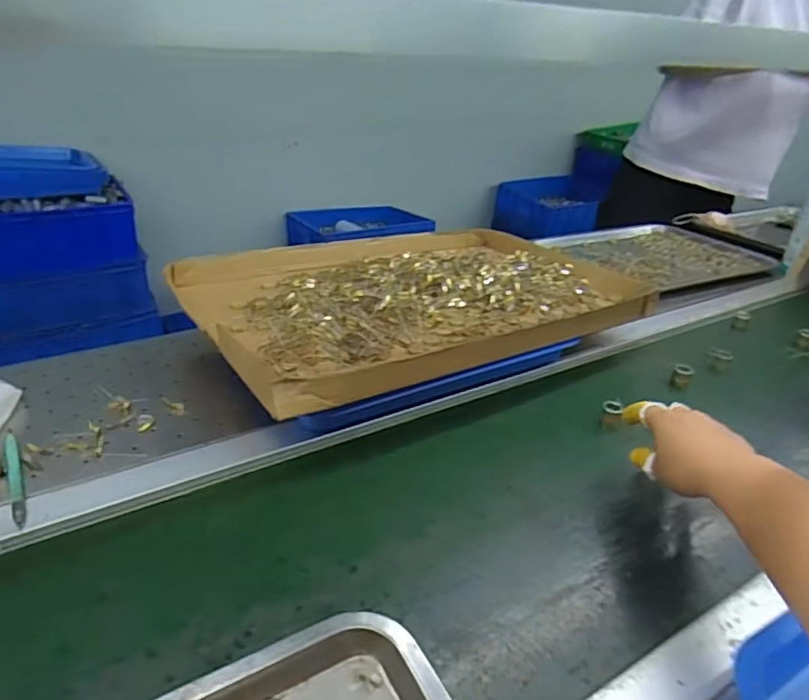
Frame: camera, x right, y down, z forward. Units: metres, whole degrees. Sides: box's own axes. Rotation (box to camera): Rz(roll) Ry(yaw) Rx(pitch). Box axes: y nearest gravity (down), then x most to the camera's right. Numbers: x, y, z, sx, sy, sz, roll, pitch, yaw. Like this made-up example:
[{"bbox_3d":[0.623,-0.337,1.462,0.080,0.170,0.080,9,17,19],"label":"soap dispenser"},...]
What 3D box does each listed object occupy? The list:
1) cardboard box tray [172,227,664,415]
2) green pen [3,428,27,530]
[{"bbox_3d":[0.018,-0.080,0.740,0.543,0.039,0.366,-16,35,-30],"label":"cardboard box tray"},{"bbox_3d":[-0.327,0.106,0.491,0.012,0.015,0.128,-15,35,-30],"label":"green pen"}]

